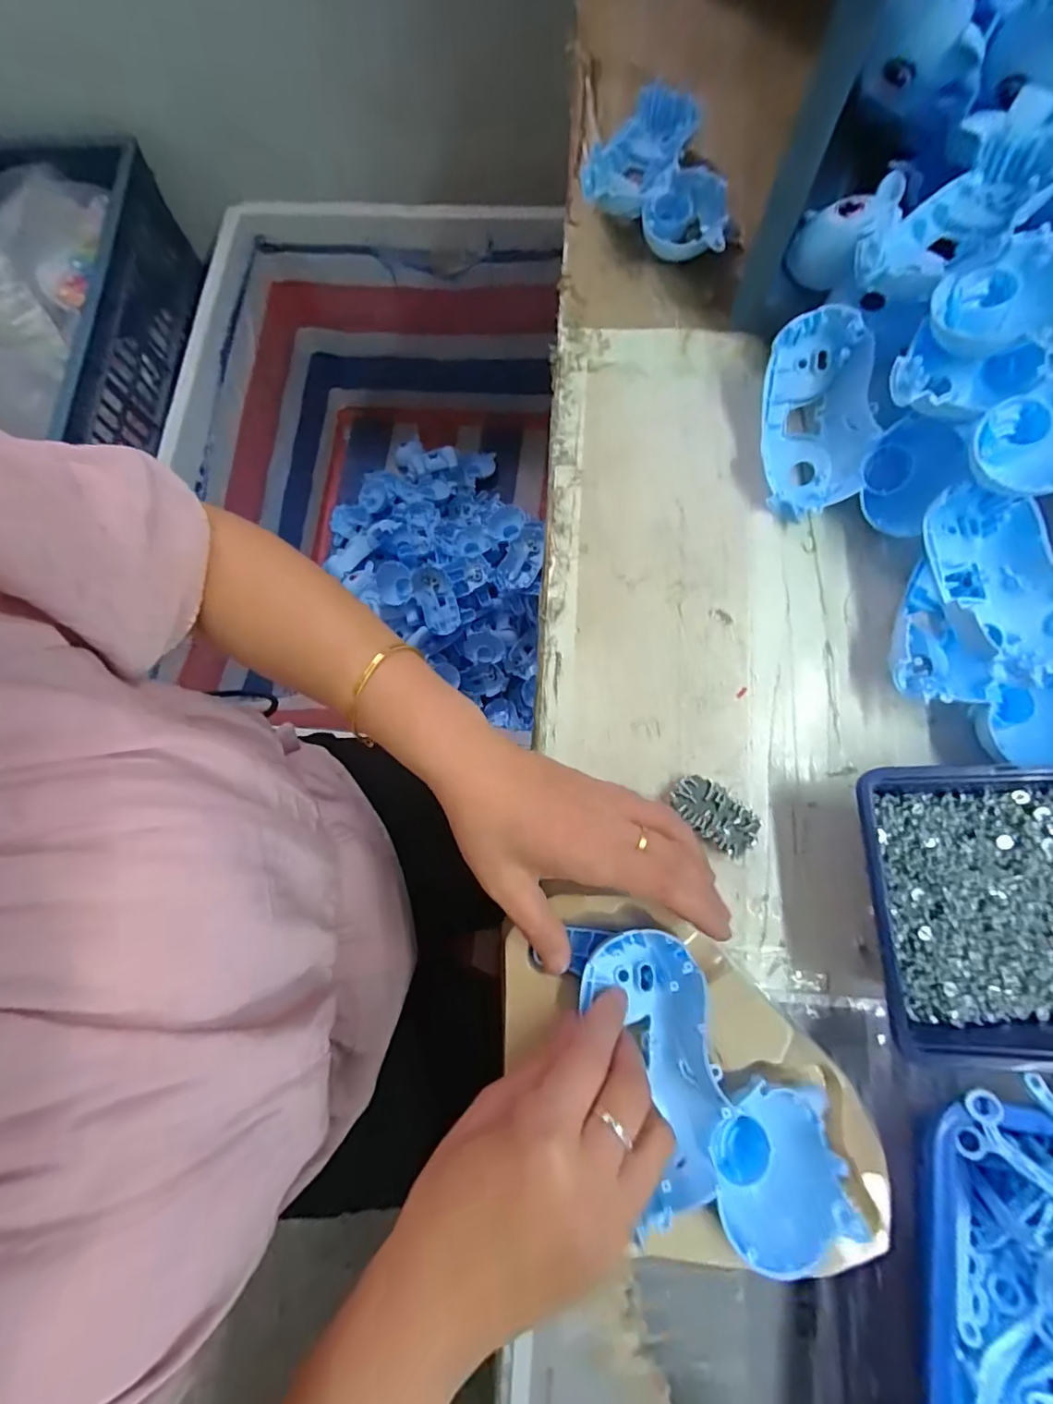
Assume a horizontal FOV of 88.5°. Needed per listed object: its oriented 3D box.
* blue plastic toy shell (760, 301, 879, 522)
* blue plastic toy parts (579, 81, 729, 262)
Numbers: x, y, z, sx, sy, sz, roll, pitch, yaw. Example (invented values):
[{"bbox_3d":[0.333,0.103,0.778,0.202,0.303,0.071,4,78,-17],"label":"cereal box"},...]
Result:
[{"bbox_3d":[0.197,-0.192,0.367,0.065,0.029,0.121,1,107,24],"label":"blue plastic toy shell"},{"bbox_3d":[0.103,-0.421,0.435,0.115,0.033,0.151,6,77,3],"label":"blue plastic toy parts"}]

